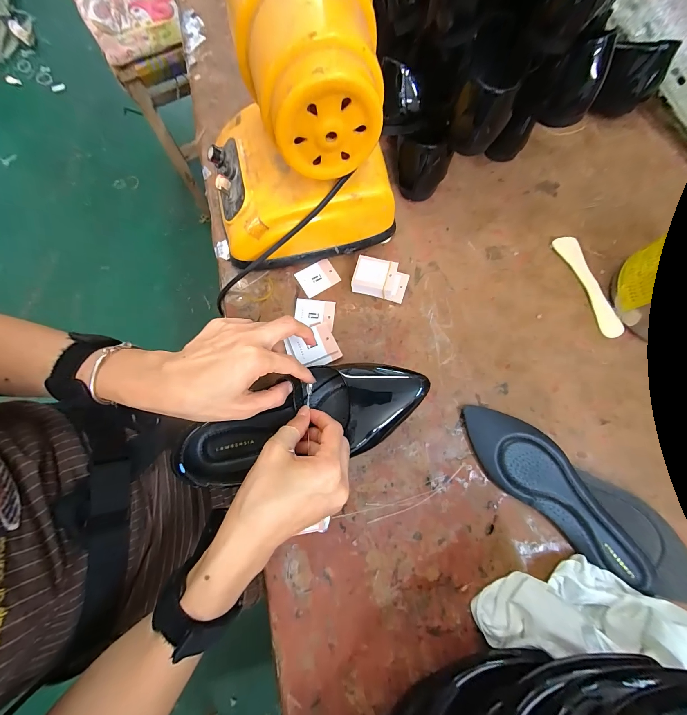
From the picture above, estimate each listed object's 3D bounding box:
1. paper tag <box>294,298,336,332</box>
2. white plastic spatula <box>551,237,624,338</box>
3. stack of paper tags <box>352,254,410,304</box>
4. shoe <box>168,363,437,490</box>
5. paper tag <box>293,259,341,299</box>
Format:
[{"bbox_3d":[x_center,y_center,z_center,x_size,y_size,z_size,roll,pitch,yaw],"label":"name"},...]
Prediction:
[{"bbox_3d":[-0.036,-0.056,0.369,0.049,0.005,0.034,6,77,2],"label":"paper tag"},{"bbox_3d":[0.318,-0.093,0.377,0.032,0.005,0.141,-20,78,-4],"label":"white plastic spatula"},{"bbox_3d":[0.047,-0.097,0.364,0.067,0.030,0.042,14,77,3],"label":"stack of paper tags"},{"bbox_3d":[-0.041,0.066,0.303,0.253,0.055,0.088,-16,77,-7],"label":"shoe"},{"bbox_3d":[-0.034,-0.104,0.380,0.049,0.004,0.036,-30,85,-5],"label":"paper tag"}]

